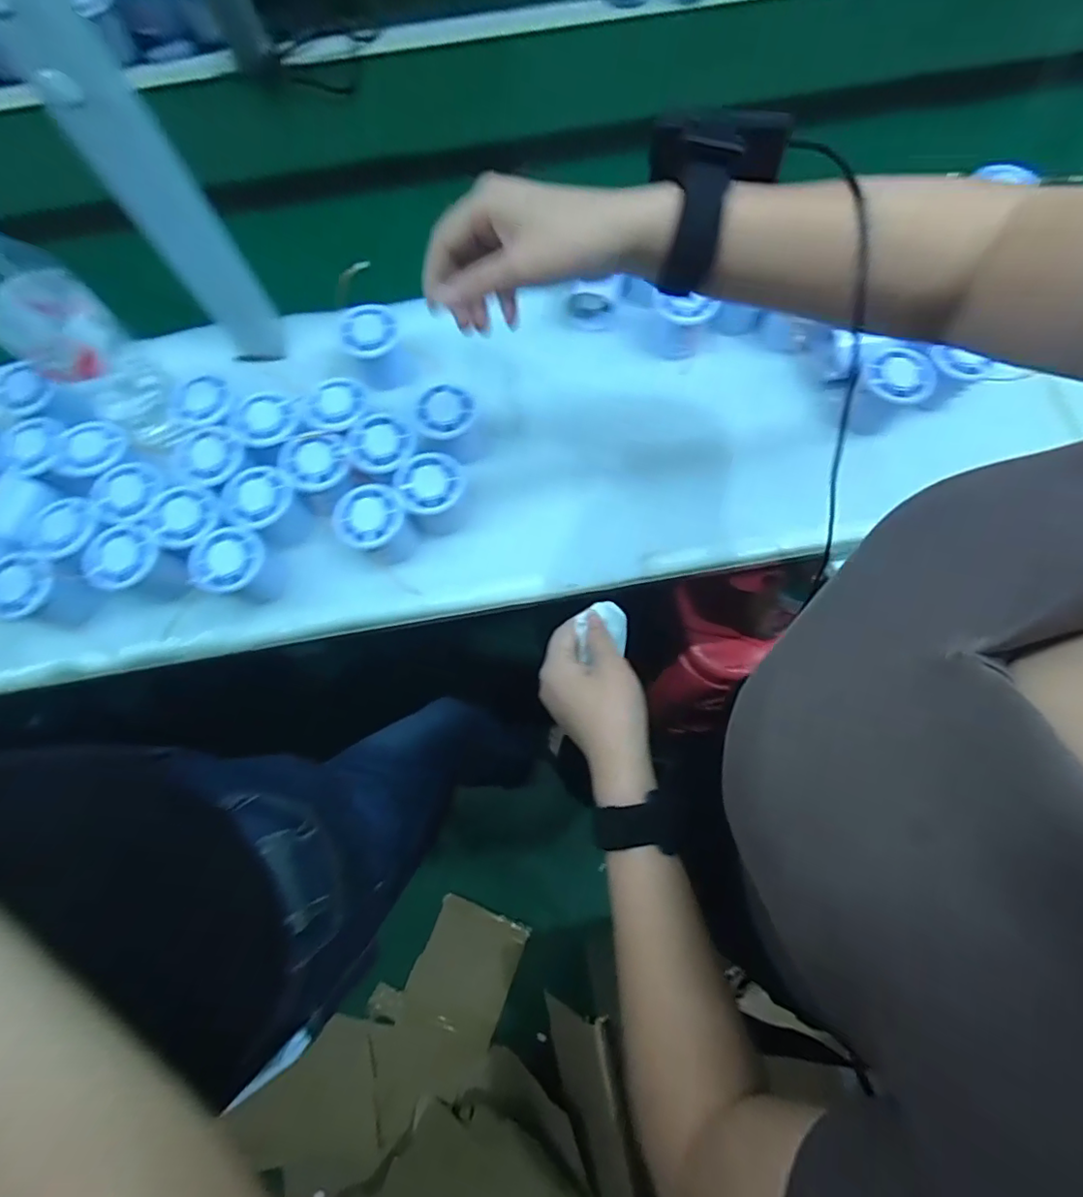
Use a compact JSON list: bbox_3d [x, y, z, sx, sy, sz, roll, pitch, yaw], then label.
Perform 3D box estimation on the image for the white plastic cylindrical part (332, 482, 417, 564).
[{"bbox_3d":[-0.143,-0.062,0.489,0.055,0.053,0.055,0,75,2],"label":"white plastic cylindrical part"}]

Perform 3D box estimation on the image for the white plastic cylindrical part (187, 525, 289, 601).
[{"bbox_3d":[-0.259,-0.026,0.484,0.055,0.052,0.054,0,75,2],"label":"white plastic cylindrical part"}]

